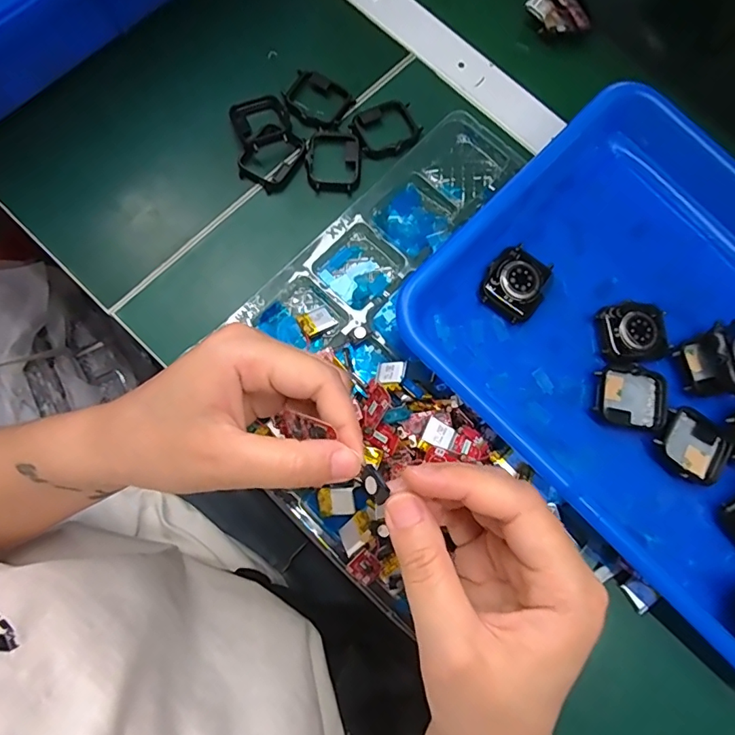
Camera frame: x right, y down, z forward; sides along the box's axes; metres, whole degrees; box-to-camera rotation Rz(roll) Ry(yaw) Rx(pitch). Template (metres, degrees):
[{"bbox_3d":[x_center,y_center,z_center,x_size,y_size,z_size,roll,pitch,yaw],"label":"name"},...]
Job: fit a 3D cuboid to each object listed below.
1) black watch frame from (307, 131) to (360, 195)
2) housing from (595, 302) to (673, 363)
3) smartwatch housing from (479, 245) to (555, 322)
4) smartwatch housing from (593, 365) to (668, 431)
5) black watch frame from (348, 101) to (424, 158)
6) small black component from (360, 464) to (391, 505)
[{"bbox_3d":[-0.023,-0.145,0.337,0.036,0.005,0.047,7,74,2],"label":"black watch frame"},{"bbox_3d":[0.165,-0.022,0.300,0.042,0.010,0.037,-7,74,-2],"label":"housing"},{"bbox_3d":[0.091,-0.050,0.299,0.036,0.018,0.043,34,77,9],"label":"smartwatch housing"},{"bbox_3d":[0.159,0.018,0.292,0.043,0.010,0.036,9,74,2],"label":"smartwatch housing"},{"bbox_3d":[0.014,-0.170,0.344,0.047,0.005,0.041,-31,76,-9],"label":"black watch frame"},{"bbox_3d":[0.002,0.046,0.187,0.008,0.004,0.015,-35,77,-10],"label":"small black component"}]

